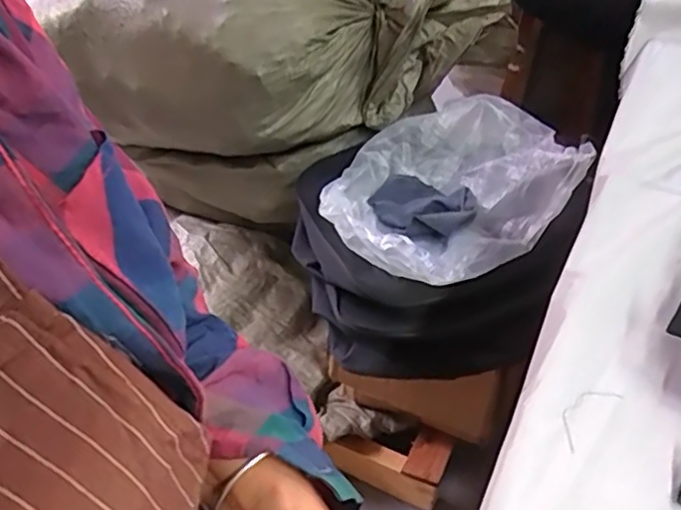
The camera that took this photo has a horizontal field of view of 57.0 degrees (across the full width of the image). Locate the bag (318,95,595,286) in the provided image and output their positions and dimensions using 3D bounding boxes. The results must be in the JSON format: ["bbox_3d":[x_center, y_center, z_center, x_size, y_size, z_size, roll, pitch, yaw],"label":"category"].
[{"bbox_3d":[0.174,-0.119,1.029,0.395,0.125,0.328,-22,44,-21],"label":"bag"}]

